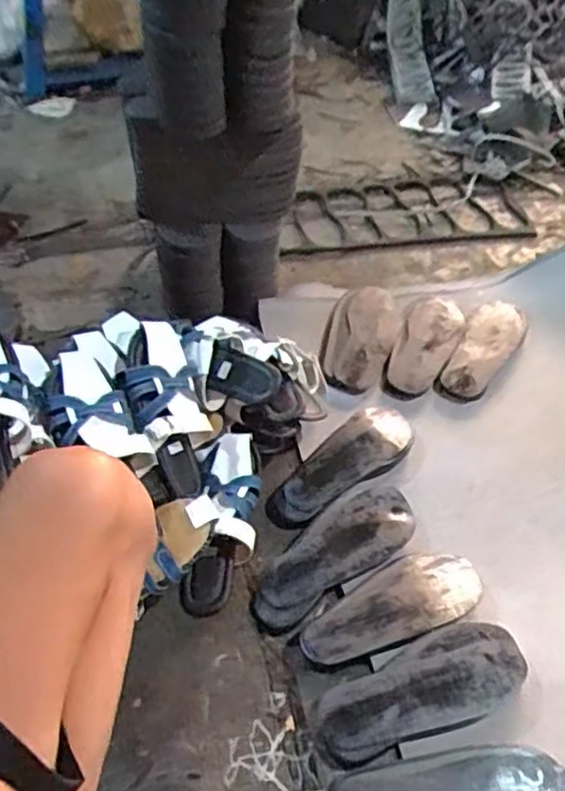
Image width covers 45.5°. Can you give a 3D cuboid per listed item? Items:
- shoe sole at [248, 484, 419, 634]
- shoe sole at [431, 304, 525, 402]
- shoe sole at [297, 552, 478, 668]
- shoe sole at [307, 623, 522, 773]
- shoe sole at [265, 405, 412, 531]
[{"bbox_3d":[0.065,0.203,0.874,0.248,0.024,0.097,-27,54,-23],"label":"shoe sole"},{"bbox_3d":[0.341,-0.081,1.144,0.090,0.021,0.261,27,53,22],"label":"shoe sole"},{"bbox_3d":[0.132,0.251,0.808,0.234,0.024,0.098,-19,51,-17],"label":"shoe sole"},{"bbox_3d":[0.153,0.320,0.731,0.240,0.019,0.092,-17,51,-16],"label":"shoe sole"},{"bbox_3d":[0.091,0.096,0.971,0.269,0.024,0.093,-35,57,-28],"label":"shoe sole"}]

